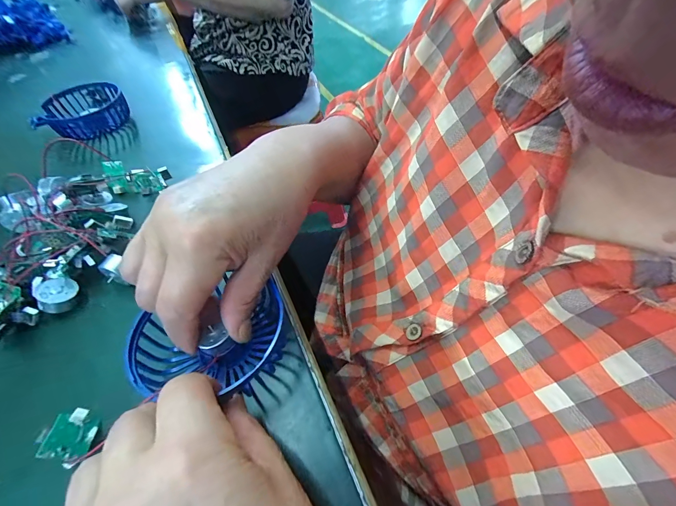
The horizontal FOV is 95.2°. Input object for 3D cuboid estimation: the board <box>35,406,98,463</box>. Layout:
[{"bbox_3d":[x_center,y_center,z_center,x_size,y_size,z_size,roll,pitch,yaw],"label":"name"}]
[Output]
[{"bbox_3d":[-0.145,0.098,0.167,0.023,0.004,0.029,20,11,-27],"label":"board"}]

